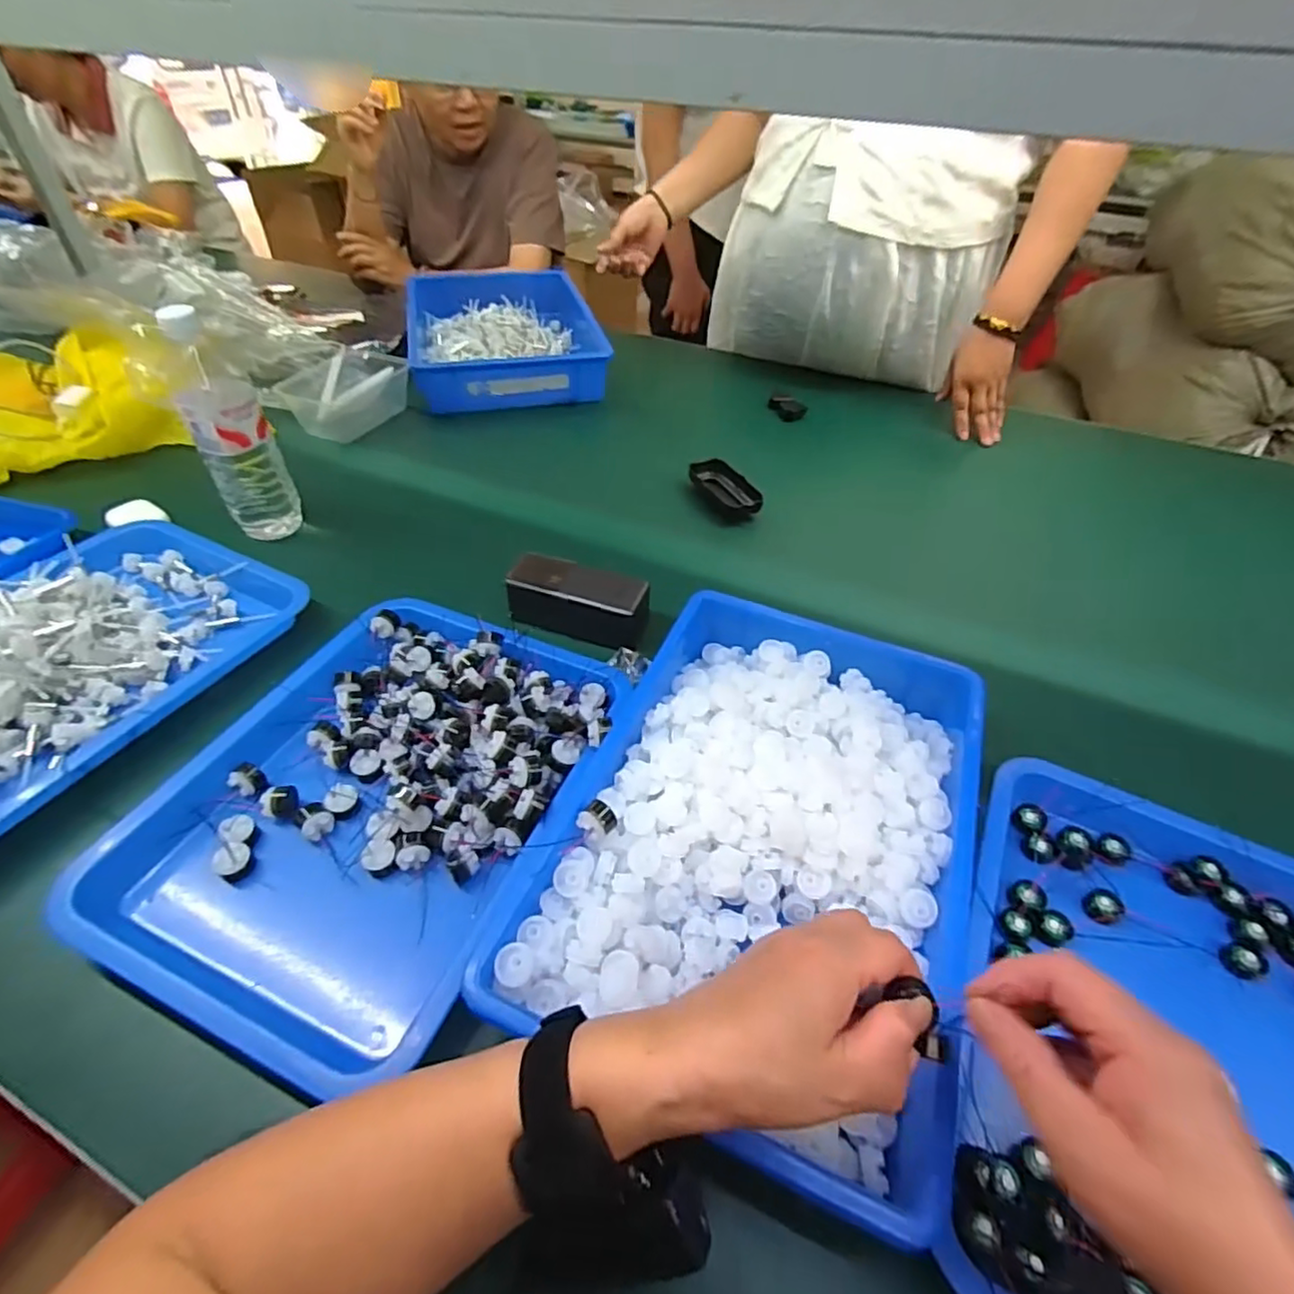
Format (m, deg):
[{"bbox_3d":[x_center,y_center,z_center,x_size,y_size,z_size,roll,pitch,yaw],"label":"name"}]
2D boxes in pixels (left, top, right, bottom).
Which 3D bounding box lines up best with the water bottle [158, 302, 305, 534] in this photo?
[{"bbox_3d":[-0.420,-0.215,0.636,0.067,0.222,0.069,-23,51,-24],"label":"water bottle"}]

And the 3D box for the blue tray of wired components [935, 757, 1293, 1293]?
[{"bbox_3d":[0.305,0.225,0.340,0.257,0.054,0.314,22,48,18],"label":"blue tray of wired components"}]

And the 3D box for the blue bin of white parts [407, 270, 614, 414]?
[{"bbox_3d":[-0.243,-0.529,1.058,0.291,0.081,0.418,-9,47,-12],"label":"blue bin of white parts"}]

